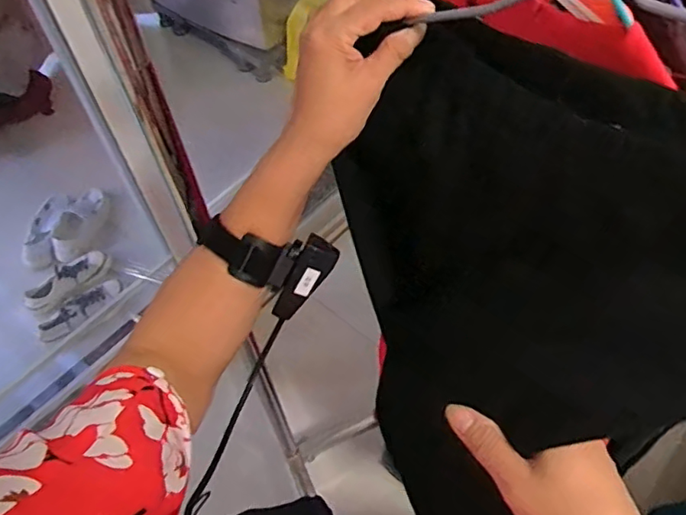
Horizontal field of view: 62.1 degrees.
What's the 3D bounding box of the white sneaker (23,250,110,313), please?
[{"bbox_3d":[-0.744,0.059,1.535,0.234,0.071,0.072,-30,56,-16],"label":"white sneaker"}]

